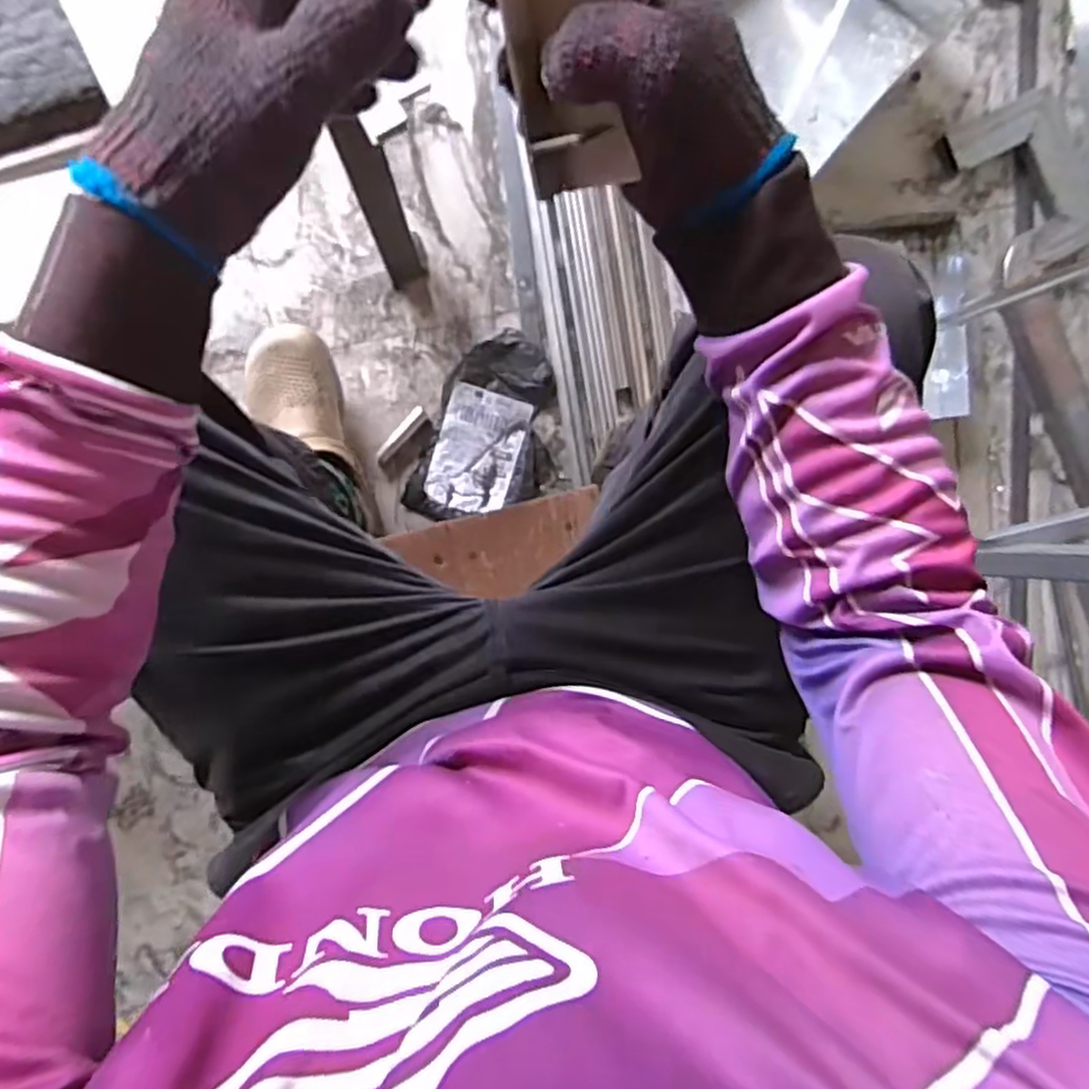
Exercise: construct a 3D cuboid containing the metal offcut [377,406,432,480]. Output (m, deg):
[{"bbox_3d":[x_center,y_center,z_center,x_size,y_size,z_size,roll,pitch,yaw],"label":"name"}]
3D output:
[{"bbox_3d":[-0.168,-0.122,0.859,0.030,0.019,0.088,40,91,-7],"label":"metal offcut"}]

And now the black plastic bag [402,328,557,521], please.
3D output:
[{"bbox_3d":[-0.058,-0.133,0.866,0.151,0.031,0.233,21,93,-6],"label":"black plastic bag"}]

